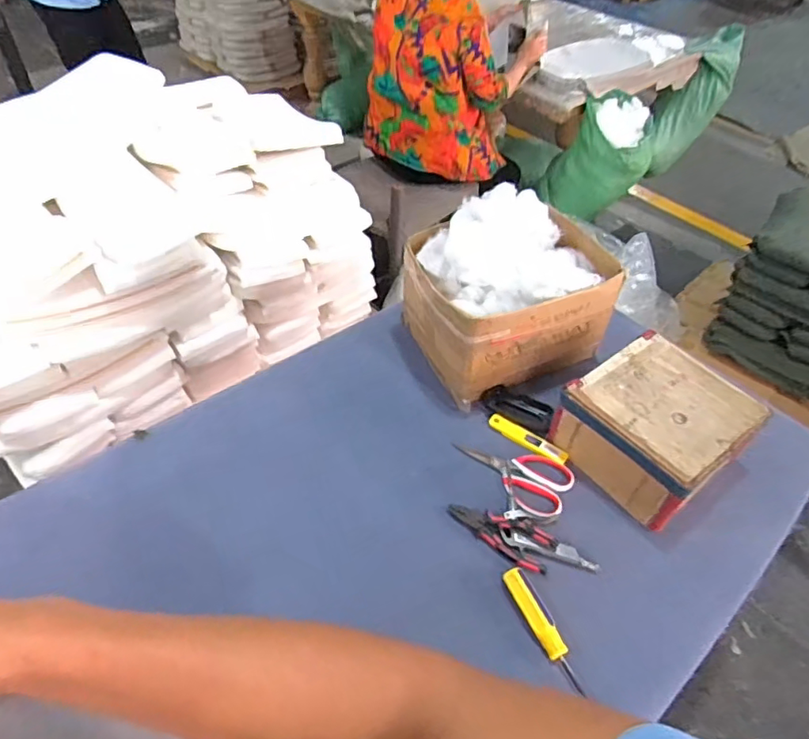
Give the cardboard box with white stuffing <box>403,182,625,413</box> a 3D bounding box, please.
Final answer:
[{"bbox_3d":[0.179,-0.139,0.964,0.313,0.236,0.248,-18,49,-19],"label":"cardboard box with white stuffing"}]

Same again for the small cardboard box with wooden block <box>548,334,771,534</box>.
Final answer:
[{"bbox_3d":[0.376,0.087,0.846,0.208,0.128,0.212,-28,53,-27],"label":"small cardboard box with wooden block"}]

